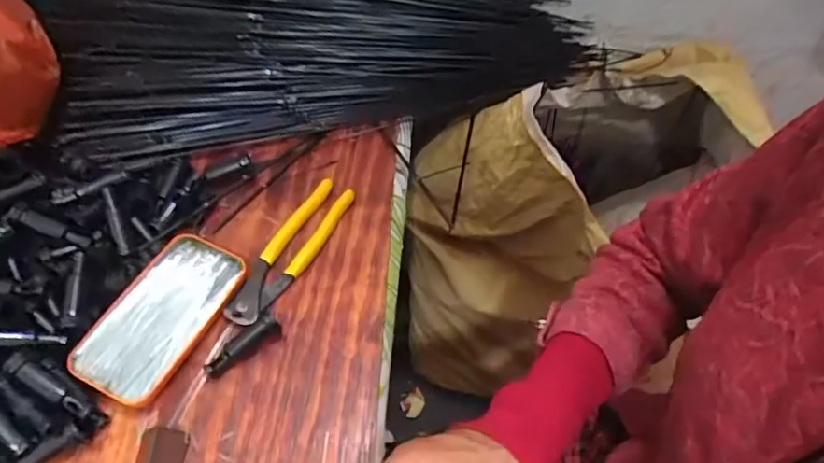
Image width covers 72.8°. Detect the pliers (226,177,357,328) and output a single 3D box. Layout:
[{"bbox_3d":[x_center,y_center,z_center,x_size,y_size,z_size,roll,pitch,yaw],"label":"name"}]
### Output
[{"bbox_3d":[-0.111,0.016,0.511,0.041,0.016,0.161,26,58,16],"label":"pliers"}]

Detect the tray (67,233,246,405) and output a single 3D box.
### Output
[{"bbox_3d":[-0.208,0.066,0.463,0.074,0.014,0.144,26,58,16],"label":"tray"}]

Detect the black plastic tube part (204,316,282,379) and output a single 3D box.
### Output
[{"bbox_3d":[-0.138,0.093,0.452,0.066,0.020,0.015,-33,61,-22],"label":"black plastic tube part"}]

